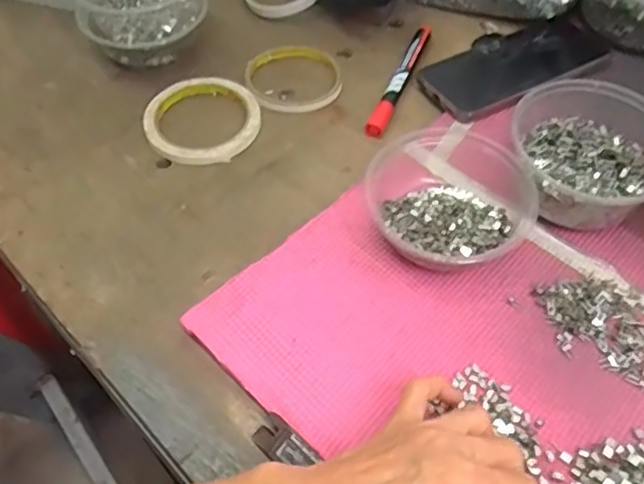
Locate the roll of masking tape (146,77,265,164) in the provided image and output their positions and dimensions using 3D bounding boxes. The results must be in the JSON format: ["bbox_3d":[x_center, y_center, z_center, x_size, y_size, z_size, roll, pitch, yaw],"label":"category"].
[{"bbox_3d":[-0.102,-0.106,0.546,0.096,0.010,0.097,0,54,0],"label":"roll of masking tape"}]

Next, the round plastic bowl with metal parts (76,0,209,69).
[{"bbox_3d":[-0.166,-0.219,0.585,0.115,0.075,0.103,-27,58,-18],"label":"round plastic bowl with metal parts"}]

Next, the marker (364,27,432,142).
[{"bbox_3d":[0.070,-0.148,0.570,0.017,0.011,0.150,19,56,14],"label":"marker"}]

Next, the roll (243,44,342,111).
[{"bbox_3d":[-0.027,-0.150,0.575,0.084,0.009,0.077,0,54,0],"label":"roll"}]

